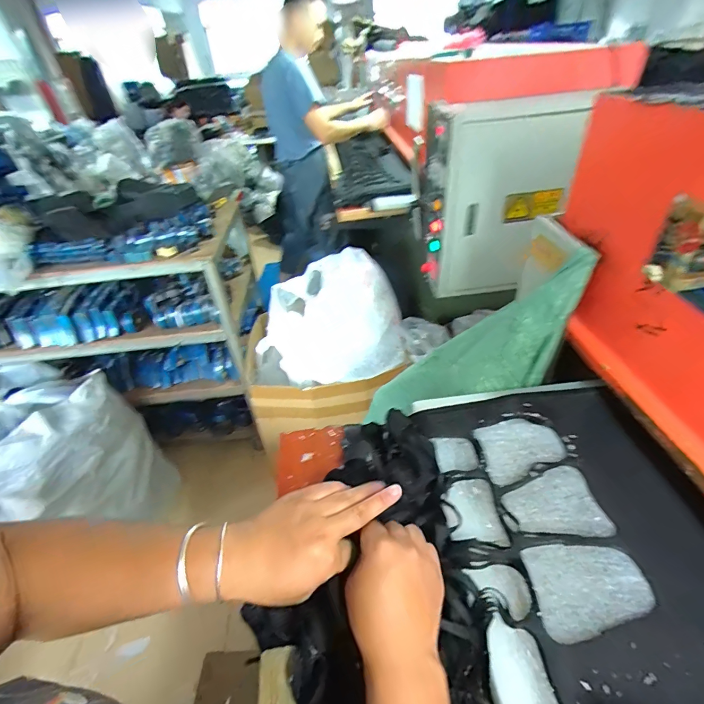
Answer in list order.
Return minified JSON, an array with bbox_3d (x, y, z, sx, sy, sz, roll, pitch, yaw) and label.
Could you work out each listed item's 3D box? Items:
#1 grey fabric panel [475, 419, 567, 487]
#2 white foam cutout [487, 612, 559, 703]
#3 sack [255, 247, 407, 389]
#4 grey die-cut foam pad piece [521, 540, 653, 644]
[{"bbox_3d":[0.245,0.140,0.564,0.126,0.007,0.089,-12,40,-9],"label":"grey fabric panel"},{"bbox_3d":[0.161,0.317,0.362,0.057,0.008,0.109,-7,40,-3],"label":"white foam cutout"},{"bbox_3d":[-0.091,-0.107,1.481,0.560,0.372,0.434,-6,39,-1],"label":"sack"},{"bbox_3d":[0.258,0.257,0.428,0.128,0.009,0.090,-12,40,-9],"label":"grey die-cut foam pad piece"}]

